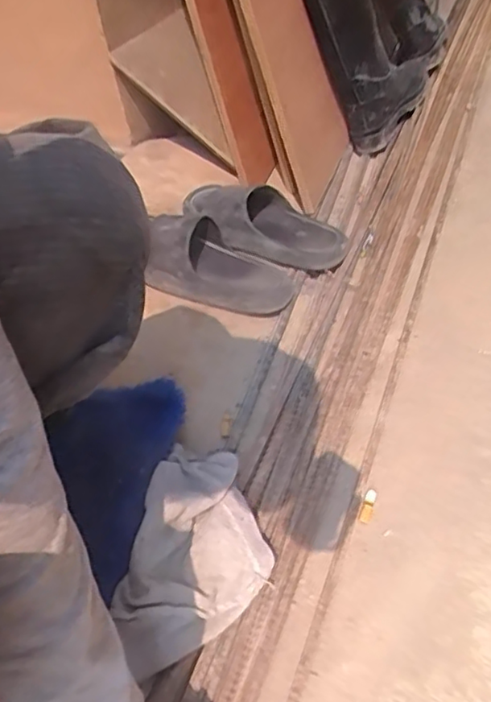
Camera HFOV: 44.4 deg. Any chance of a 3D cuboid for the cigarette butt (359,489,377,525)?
[{"bbox_3d":[0.125,0.157,0.612,0.012,0.004,0.036,14,50,16],"label":"cigarette butt"}]

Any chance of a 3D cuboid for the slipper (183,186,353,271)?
[{"bbox_3d":[0.026,-0.195,0.887,0.257,0.068,0.111,16,51,21],"label":"slipper"}]

